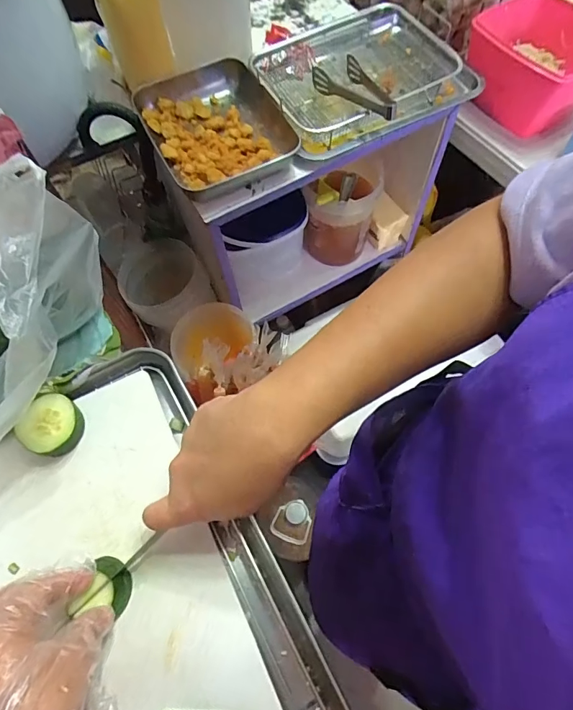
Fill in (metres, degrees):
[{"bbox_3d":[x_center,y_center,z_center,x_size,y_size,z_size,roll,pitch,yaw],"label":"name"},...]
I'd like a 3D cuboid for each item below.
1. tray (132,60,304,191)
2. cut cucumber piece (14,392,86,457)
[{"bbox_3d":[-0.120,-0.374,0.689,0.189,0.040,0.248,-27,67,-10],"label":"tray"},{"bbox_3d":[-0.183,0.056,0.341,0.040,0.025,0.044,-1,65,1],"label":"cut cucumber piece"}]

